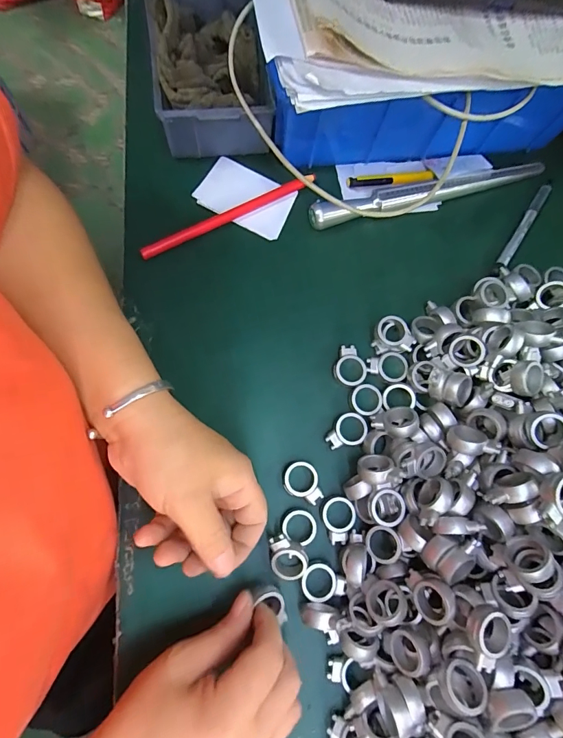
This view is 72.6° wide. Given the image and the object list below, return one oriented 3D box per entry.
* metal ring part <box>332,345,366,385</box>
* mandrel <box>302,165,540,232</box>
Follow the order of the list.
[{"bbox_3d":[0.055,-0.003,0.315,0.026,0.006,0.034,-19,78,-5],"label":"metal ring part"},{"bbox_3d":[0.135,-0.160,0.341,0.225,0.018,0.018,-16,78,-5],"label":"mandrel"}]

